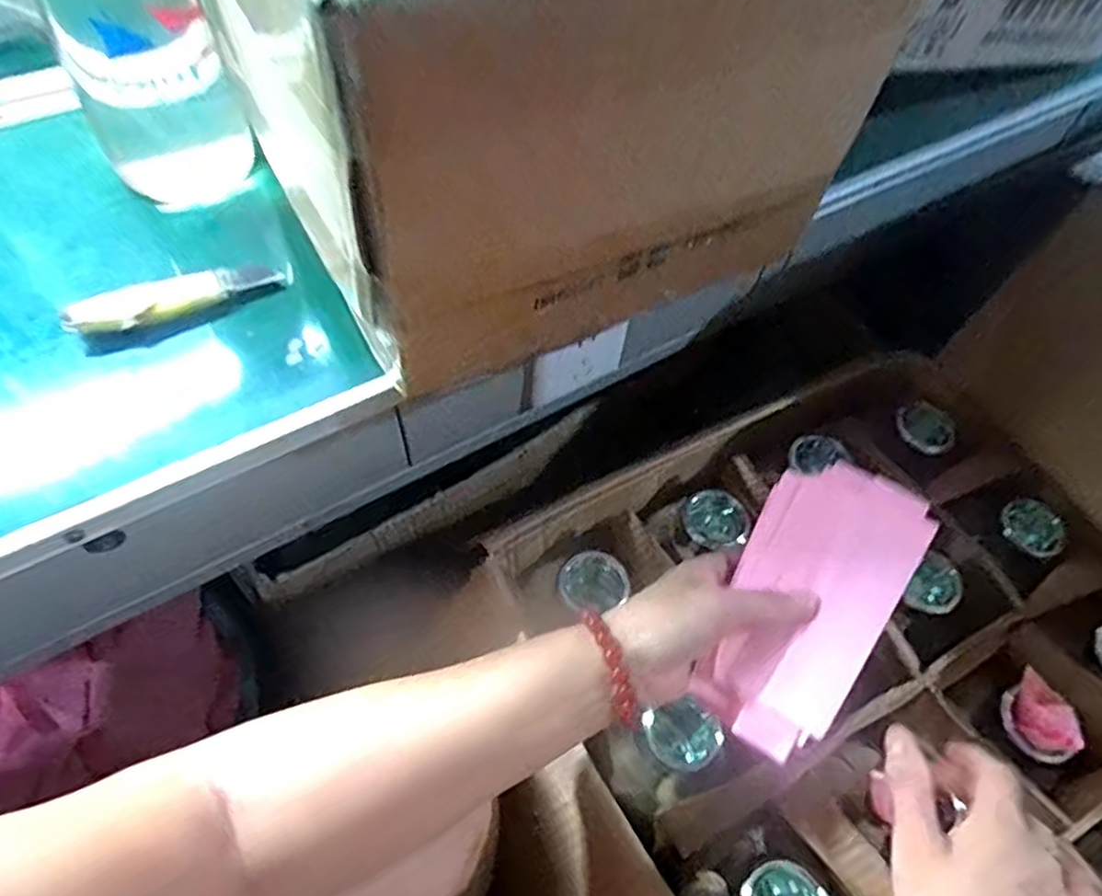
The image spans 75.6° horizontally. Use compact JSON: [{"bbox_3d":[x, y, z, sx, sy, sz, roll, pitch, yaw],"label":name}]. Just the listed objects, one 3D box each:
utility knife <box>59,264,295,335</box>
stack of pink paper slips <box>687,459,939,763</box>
[{"bbox_3d":[-0.217,-0.088,0.413,0.118,0.014,0.023,-22,64,-16],"label":"utility knife"},{"bbox_3d":[0.140,0.085,0.394,0.082,0.016,0.159,27,88,29],"label":"stack of pink paper slips"}]

